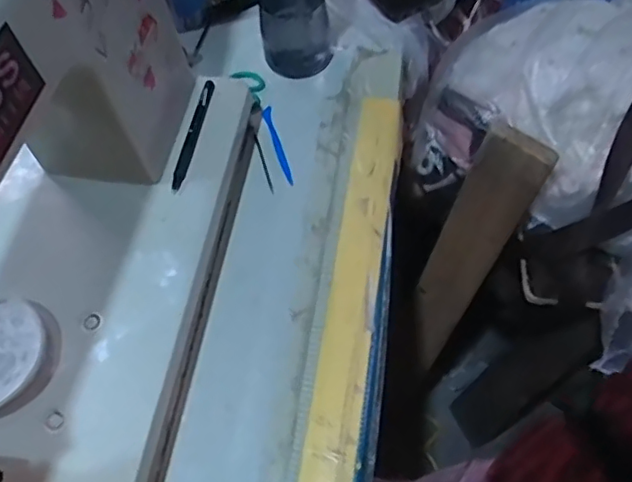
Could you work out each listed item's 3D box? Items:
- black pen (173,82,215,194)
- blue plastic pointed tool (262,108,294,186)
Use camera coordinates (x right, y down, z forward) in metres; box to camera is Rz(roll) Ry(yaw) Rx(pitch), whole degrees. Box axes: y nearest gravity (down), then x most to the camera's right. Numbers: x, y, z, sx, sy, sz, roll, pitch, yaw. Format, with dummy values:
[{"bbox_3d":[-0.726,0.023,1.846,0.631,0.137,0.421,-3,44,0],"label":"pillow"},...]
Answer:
[{"bbox_3d":[-0.112,-0.098,0.534,0.009,0.010,0.124,7,61,8],"label":"black pen"},{"bbox_3d":[-0.040,-0.098,0.590,0.010,0.004,0.103,-15,60,-4],"label":"blue plastic pointed tool"}]

